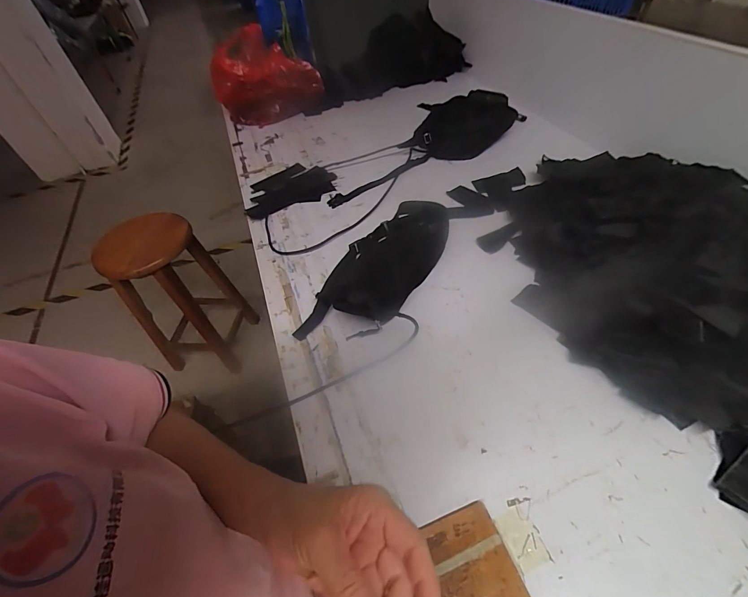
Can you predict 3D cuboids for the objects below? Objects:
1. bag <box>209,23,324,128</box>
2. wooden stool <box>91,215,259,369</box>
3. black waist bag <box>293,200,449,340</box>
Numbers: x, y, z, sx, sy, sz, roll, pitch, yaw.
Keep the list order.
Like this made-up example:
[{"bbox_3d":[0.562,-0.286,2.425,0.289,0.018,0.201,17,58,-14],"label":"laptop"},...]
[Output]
[{"bbox_3d":[-0.360,-0.734,1.167,0.326,0.223,0.250,-21,50,-11],"label":"bag"},{"bbox_3d":[-0.687,-0.003,1.308,0.272,0.585,0.282,-5,49,2],"label":"wooden stool"},{"bbox_3d":[0.003,-0.058,0.596,0.168,0.116,0.314,18,54,21],"label":"black waist bag"}]

